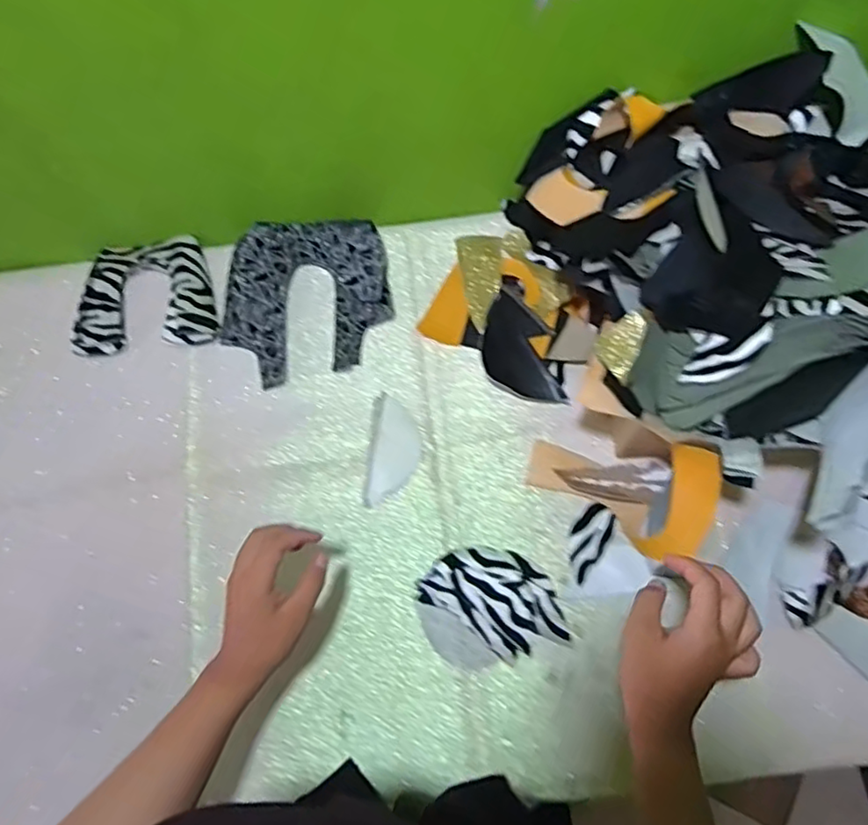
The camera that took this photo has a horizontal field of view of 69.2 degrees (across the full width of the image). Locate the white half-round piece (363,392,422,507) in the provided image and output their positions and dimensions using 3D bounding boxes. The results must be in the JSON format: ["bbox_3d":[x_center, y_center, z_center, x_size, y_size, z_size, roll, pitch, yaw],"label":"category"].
[{"bbox_3d":[-0.040,0.041,0.655,0.050,0.009,0.113,9,71,5],"label":"white half-round piece"}]

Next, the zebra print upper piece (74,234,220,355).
[{"bbox_3d":[-0.328,-0.132,0.716,0.156,0.024,0.127,-6,71,-1],"label":"zebra print upper piece"}]

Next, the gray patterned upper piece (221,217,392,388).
[{"bbox_3d":[-0.143,-0.128,0.700,0.185,0.033,0.179,-6,71,-1],"label":"gray patterned upper piece"}]

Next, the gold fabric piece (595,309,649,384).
[{"bbox_3d":[0.160,-0.059,0.538,0.037,0.009,0.057,30,101,29],"label":"gold fabric piece"}]

